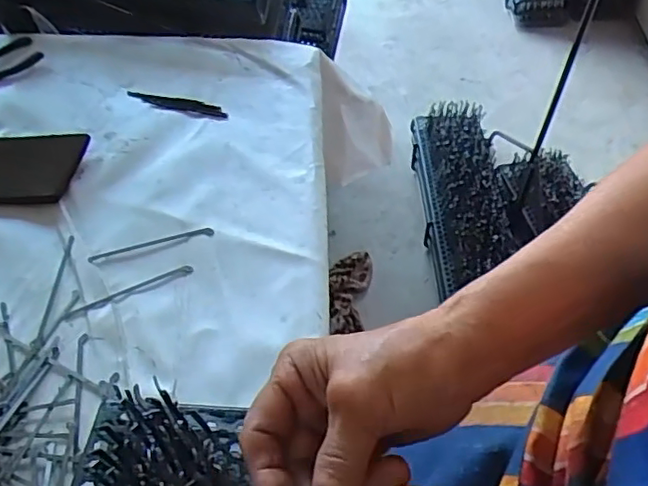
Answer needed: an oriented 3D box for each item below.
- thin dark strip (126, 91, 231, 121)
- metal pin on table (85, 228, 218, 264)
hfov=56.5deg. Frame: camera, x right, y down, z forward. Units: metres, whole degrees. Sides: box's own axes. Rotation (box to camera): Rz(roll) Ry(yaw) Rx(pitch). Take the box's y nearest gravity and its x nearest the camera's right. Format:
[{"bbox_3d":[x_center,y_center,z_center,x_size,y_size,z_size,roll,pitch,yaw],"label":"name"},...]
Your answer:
[{"bbox_3d":[-0.163,-0.155,0.669,0.125,0.004,0.026,16,54,14],"label":"thin dark strip"},{"bbox_3d":[-0.155,0.001,0.541,0.111,0.004,0.009,-13,52,-8],"label":"metal pin on table"}]

